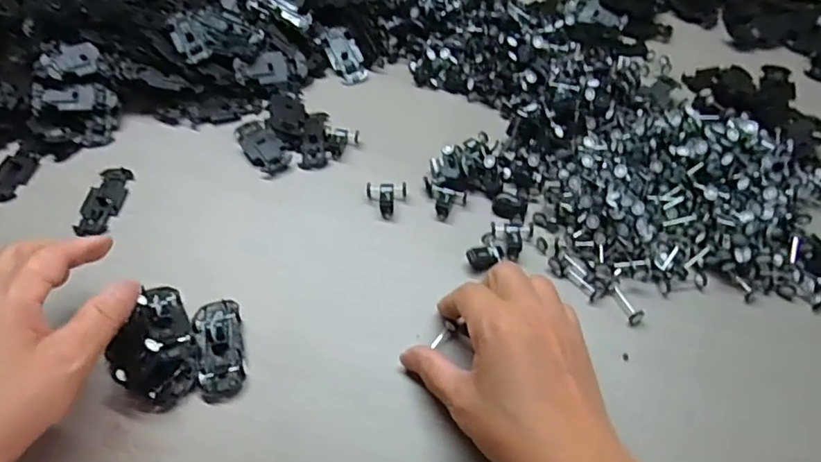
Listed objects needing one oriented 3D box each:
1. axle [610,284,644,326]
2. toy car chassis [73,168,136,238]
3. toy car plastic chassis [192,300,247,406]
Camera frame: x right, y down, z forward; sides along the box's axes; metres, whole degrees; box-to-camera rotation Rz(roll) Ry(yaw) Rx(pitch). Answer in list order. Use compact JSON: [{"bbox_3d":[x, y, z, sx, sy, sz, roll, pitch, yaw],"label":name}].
[{"bbox_3d":[0.145,0.049,0.370,0.009,0.008,0.031,-13,54,-9],"label":"axle"},{"bbox_3d":[-0.241,-0.024,0.436,0.029,0.005,0.064,2,53,2],"label":"toy car chassis"},{"bbox_3d":[-0.121,0.074,0.352,0.029,0.013,0.066,-13,54,-9],"label":"toy car plastic chassis"}]

